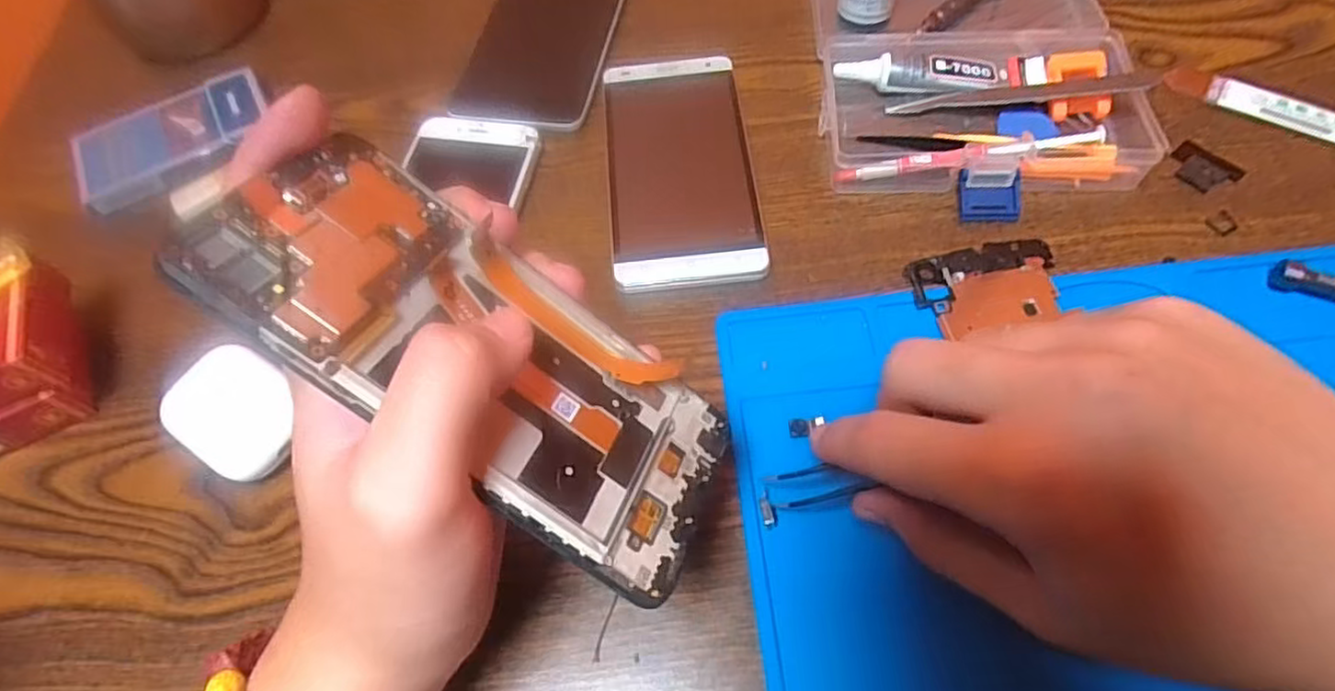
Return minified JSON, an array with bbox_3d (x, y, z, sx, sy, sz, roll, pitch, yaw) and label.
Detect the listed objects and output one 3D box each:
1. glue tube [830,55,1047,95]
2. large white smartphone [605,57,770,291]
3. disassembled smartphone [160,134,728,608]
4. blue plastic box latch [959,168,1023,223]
[{"bbox_3d":[0.140,-0.137,0.352,0.103,0.017,0.022,0,61,4],"label":"glue tube"},{"bbox_3d":[0.006,-0.089,0.341,0.069,0.010,0.139,-6,61,1],"label":"large white smartphone"},{"bbox_3d":[-0.048,0.003,0.191,0.147,0.005,0.072,39,45,-10],"label":"disassembled smartphone"},{"bbox_3d":[0.151,-0.069,0.320,0.029,0.005,0.023,2,91,4],"label":"blue plastic box latch"}]

